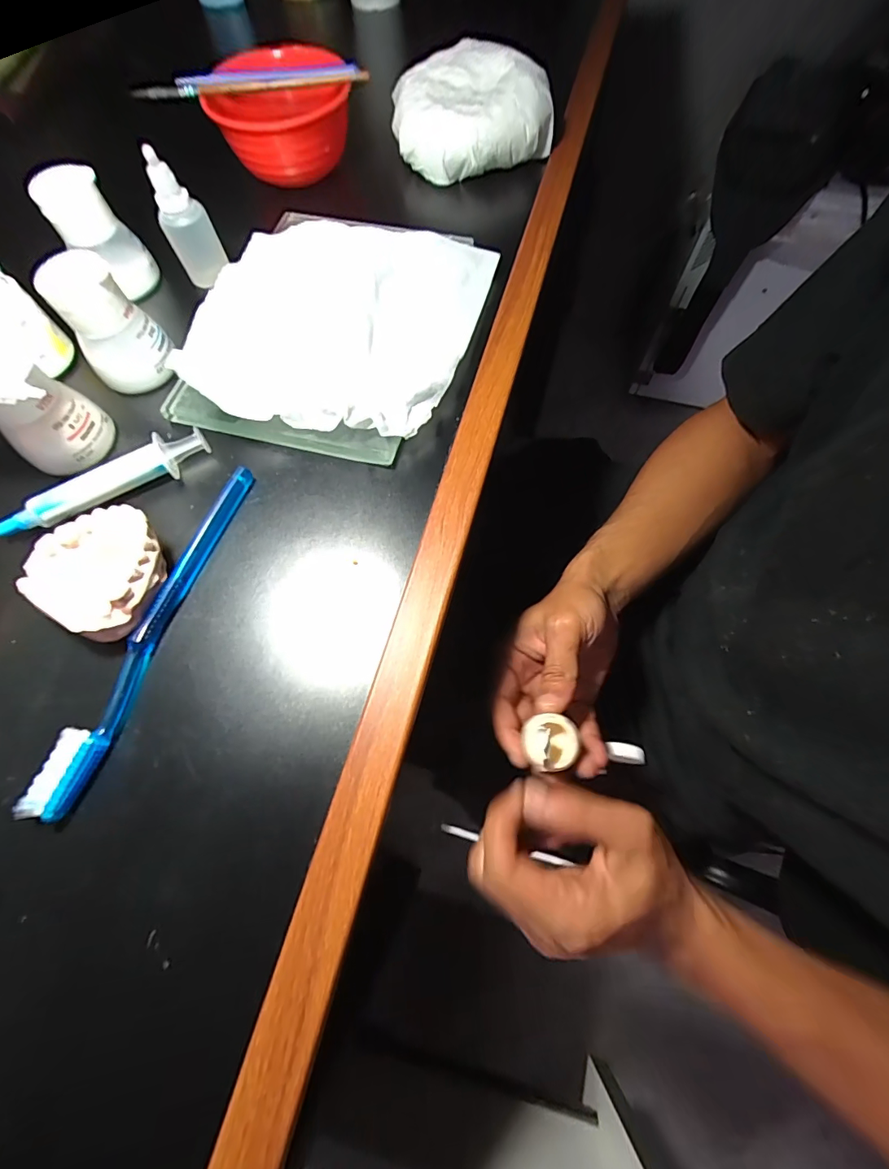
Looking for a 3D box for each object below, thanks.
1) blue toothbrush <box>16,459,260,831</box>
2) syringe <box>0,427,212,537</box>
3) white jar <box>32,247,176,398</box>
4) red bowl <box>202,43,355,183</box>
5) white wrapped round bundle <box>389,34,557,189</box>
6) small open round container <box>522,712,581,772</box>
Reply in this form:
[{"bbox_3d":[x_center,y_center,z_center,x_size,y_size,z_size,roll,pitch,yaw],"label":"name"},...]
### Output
[{"bbox_3d":[-0.144,0.019,0.231,0.018,0.013,0.186,19,70,8],"label":"blue toothbrush"},{"bbox_3d":[-0.194,-0.059,0.257,0.118,0.010,0.023,-23,70,-8],"label":"syringe"},{"bbox_3d":[-0.201,-0.156,0.272,0.046,0.060,0.041,-37,72,-13],"label":"white jar"},{"bbox_3d":[-0.129,-0.365,0.355,0.094,0.061,0.109,-32,71,-11],"label":"red bowl"},{"bbox_3d":[0.016,-0.387,0.365,0.116,0.045,0.113,-24,70,-8],"label":"white wrapped round bundle"},{"bbox_3d":[0.064,0.096,0.273,0.029,0.020,0.029,6,68,4],"label":"small open round container"}]

